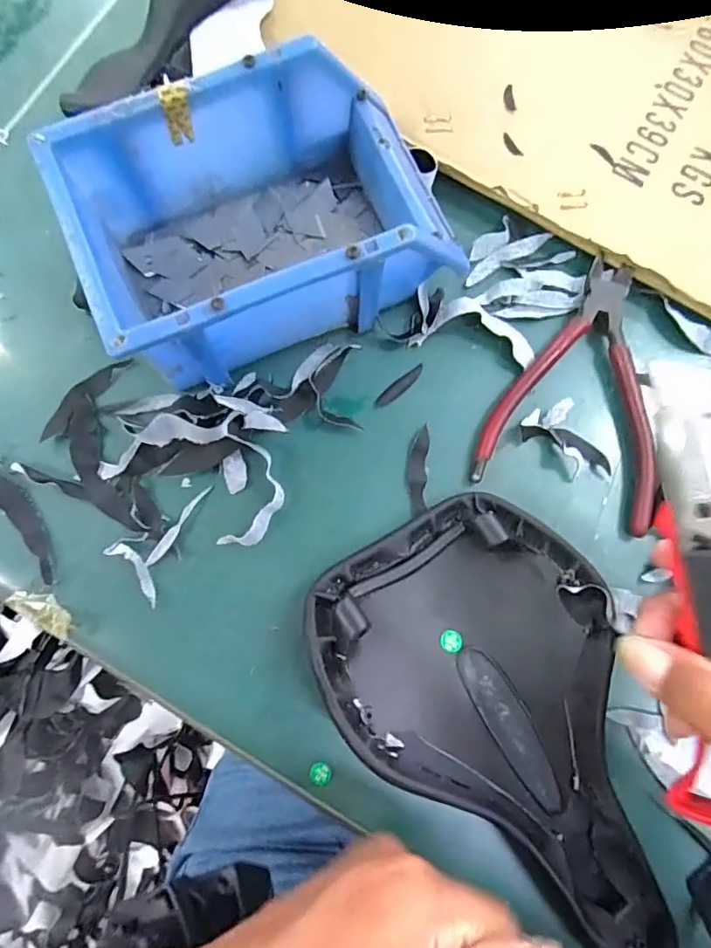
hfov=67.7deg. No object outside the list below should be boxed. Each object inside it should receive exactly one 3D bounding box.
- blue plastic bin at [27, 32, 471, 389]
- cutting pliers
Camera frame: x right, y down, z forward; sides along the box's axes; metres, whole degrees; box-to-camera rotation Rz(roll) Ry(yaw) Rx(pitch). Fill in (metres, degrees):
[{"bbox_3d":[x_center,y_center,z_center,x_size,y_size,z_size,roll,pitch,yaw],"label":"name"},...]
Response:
[{"bbox_3d":[-0.044,-0.127,0.271,0.170,0.075,0.115,-24,80,-4],"label":"blue plastic bin"},{"bbox_3d":[0.130,-0.050,0.288,0.096,0.006,0.143,19,80,4],"label":"cutting pliers"}]

